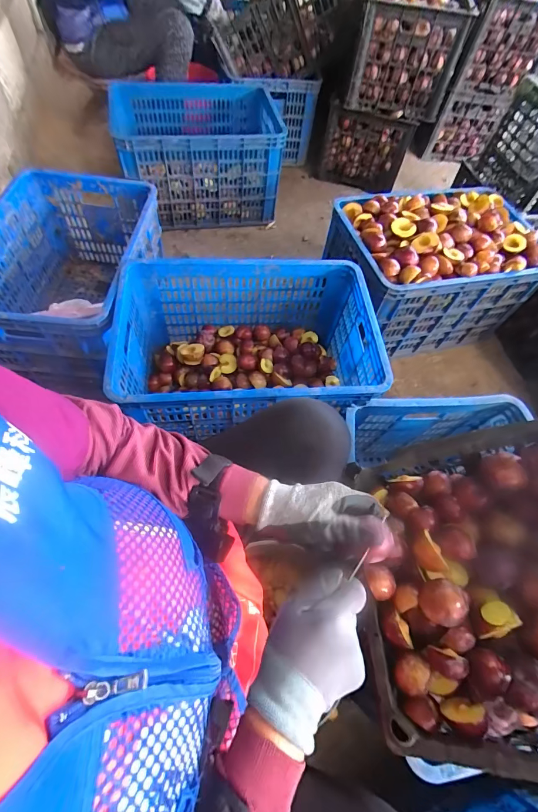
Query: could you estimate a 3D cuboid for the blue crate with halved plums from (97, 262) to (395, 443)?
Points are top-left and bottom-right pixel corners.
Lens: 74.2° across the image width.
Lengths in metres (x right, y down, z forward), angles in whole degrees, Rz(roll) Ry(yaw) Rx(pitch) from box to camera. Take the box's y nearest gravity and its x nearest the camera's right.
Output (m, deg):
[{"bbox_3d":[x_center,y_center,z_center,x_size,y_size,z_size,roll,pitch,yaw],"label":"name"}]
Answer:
[{"bbox_3d":[-0.033,-0.111,0.856,0.566,0.279,0.359,-3,61,-4],"label":"blue crate with halved plums"}]

